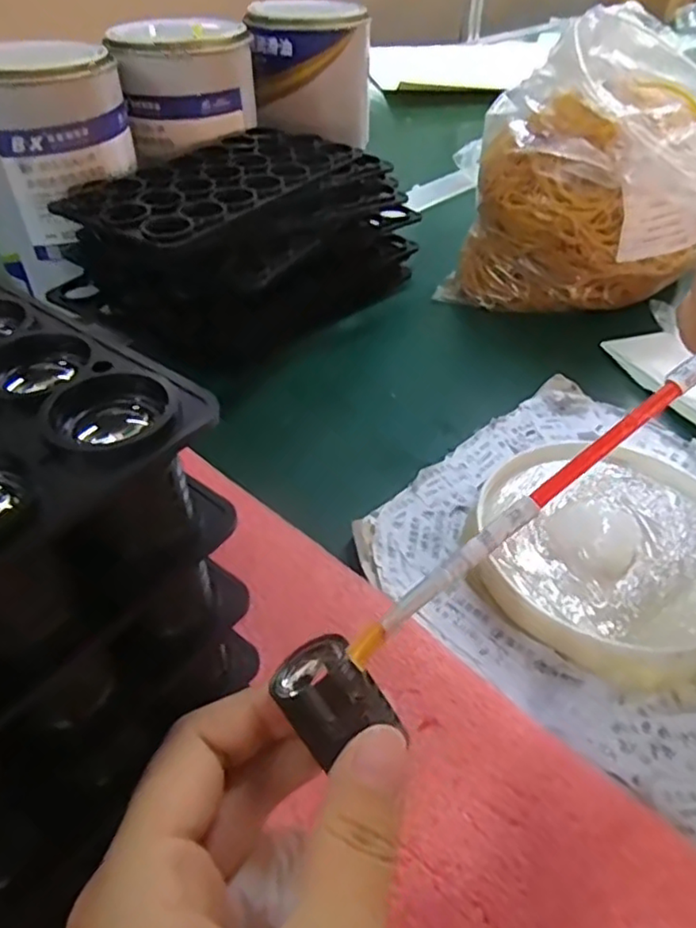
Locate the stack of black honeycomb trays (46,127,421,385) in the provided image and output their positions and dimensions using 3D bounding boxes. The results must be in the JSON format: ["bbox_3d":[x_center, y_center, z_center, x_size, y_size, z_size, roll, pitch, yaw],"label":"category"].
[{"bbox_3d":[-0.069,-0.152,0.435,0.148,0.097,0.242,27,48,27],"label":"stack of black honeycomb trays"}]

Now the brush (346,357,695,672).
[{"bbox_3d":[0.096,-0.024,0.176,0.240,0.006,0.008,-37,56,-7],"label":"brush"}]

